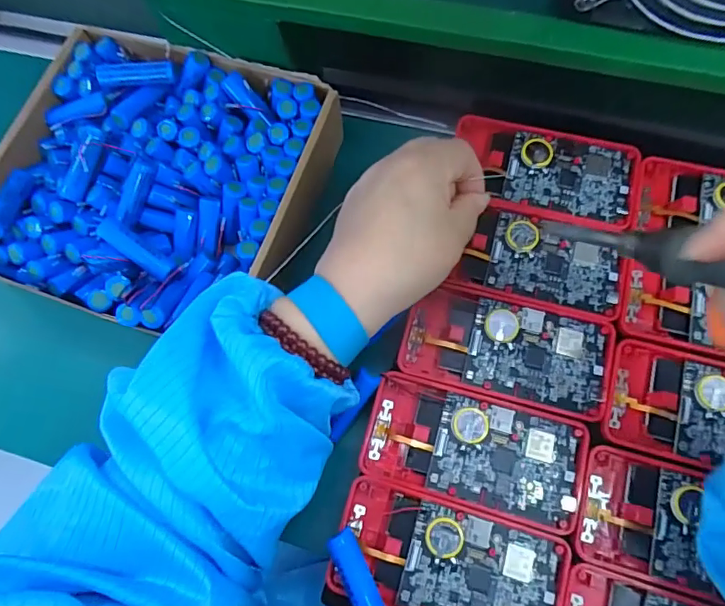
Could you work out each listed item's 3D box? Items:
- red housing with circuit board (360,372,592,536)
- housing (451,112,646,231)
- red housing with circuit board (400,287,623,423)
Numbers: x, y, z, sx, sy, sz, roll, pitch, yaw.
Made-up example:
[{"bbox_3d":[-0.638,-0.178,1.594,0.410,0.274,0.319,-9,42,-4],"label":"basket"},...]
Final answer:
[{"bbox_3d":[0.064,0.085,0.293,0.121,0.014,0.060,15,74,8],"label":"red housing with circuit board"},{"bbox_3d":[0.122,-0.089,0.341,0.118,0.012,0.062,14,76,4],"label":"housing"},{"bbox_3d":[0.088,0.028,0.310,0.119,0.016,0.061,15,74,8],"label":"red housing with circuit board"}]

